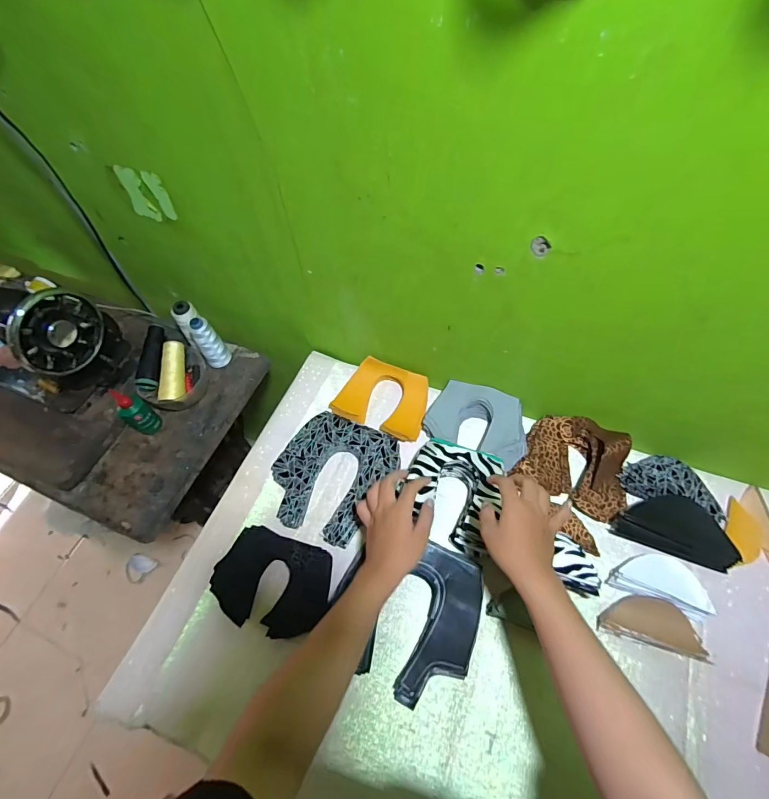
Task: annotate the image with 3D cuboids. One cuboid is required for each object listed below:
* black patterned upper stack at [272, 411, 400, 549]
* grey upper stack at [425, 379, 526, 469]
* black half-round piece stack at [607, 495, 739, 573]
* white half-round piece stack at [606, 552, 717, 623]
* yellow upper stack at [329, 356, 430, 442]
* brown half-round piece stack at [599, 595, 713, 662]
[{"bbox_3d":[-0.087,0.118,0.669,0.166,0.023,0.193,27,65,18],"label":"black patterned upper stack"},{"bbox_3d":[0.157,0.039,0.695,0.162,0.051,0.113,21,63,16],"label":"grey upper stack"},{"bbox_3d":[0.418,0.182,0.605,0.151,0.040,0.085,19,62,14],"label":"black half-round piece stack"},{"bbox_3d":[0.380,0.246,0.566,0.120,0.016,0.064,18,62,14],"label":"white half-round piece stack"},{"bbox_3d":[0.001,-0.005,0.737,0.156,0.025,0.123,18,62,14],"label":"yellow upper stack"},{"bbox_3d":[0.350,0.290,0.542,0.123,0.014,0.056,12,61,11],"label":"brown half-round piece stack"}]

